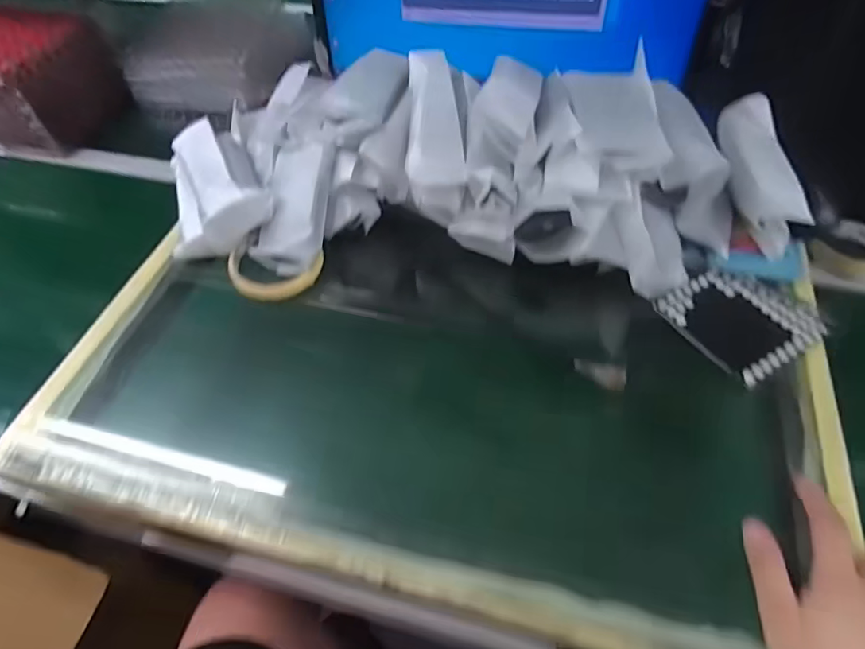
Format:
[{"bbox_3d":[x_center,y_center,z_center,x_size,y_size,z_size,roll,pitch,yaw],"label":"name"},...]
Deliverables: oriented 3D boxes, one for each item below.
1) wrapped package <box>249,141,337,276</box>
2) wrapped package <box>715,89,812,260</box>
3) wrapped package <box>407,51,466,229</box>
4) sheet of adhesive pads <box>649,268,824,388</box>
[{"bbox_3d":[-0.130,-0.112,0.512,0.064,0.030,0.127,7,79,8],"label":"wrapped package"},{"bbox_3d":[0.289,-0.134,0.478,0.051,0.050,0.147,-9,78,-3],"label":"wrapped package"},{"bbox_3d":[0.001,-0.175,0.487,0.049,0.034,0.163,-4,78,0],"label":"wrapped package"},{"bbox_3d":[0.257,-0.007,0.448,0.102,0.007,0.099,-26,56,-16],"label":"sheet of adhesive pads"}]

